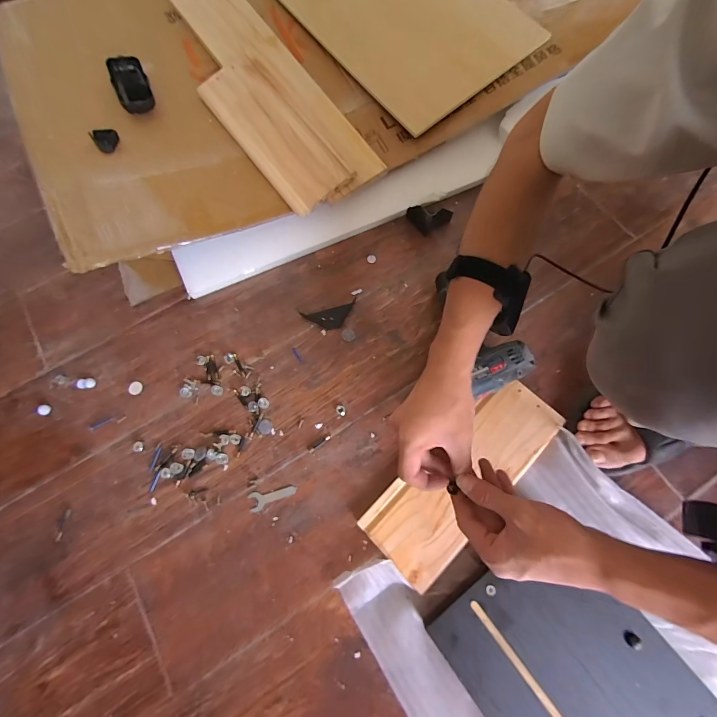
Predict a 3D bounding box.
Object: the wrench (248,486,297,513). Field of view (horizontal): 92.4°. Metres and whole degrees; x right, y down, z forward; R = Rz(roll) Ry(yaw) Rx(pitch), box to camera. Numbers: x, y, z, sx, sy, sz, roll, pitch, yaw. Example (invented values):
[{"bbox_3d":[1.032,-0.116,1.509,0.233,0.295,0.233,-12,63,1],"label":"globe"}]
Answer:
[{"bbox_3d":[-0.120,0.194,0.481,0.066,0.004,0.025,-14,72,-4],"label":"wrench"}]

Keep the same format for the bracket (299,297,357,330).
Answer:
[{"bbox_3d":[-0.043,-0.068,0.561,0.090,0.008,0.040,-17,72,-5],"label":"bracket"}]

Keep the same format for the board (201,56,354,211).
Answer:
[{"bbox_3d":[-0.142,-0.370,0.561,0.107,0.013,0.301,-39,82,-3],"label":"board"}]

